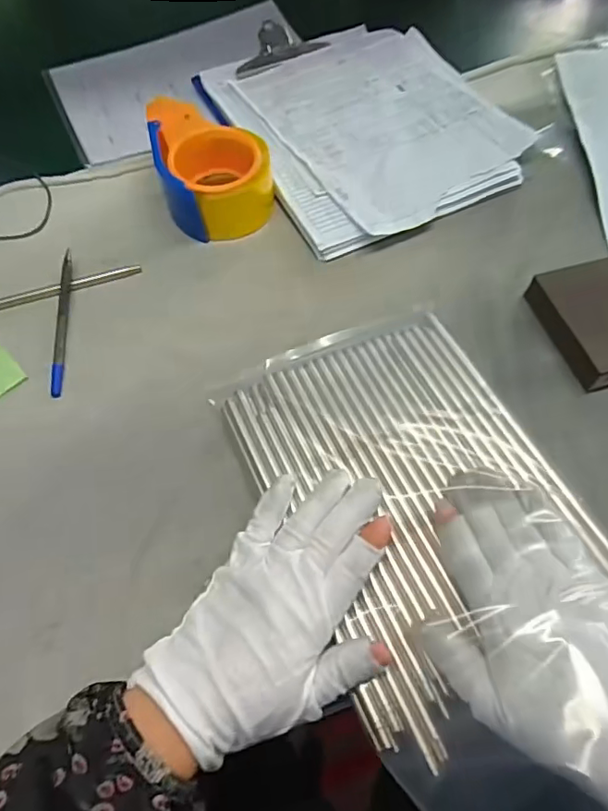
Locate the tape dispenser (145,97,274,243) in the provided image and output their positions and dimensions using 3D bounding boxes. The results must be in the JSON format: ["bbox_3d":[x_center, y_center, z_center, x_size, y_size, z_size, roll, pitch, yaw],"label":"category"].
[{"bbox_3d":[-0.082,-0.216,0.469,0.097,0.053,0.127,-13,62,-6],"label":"tape dispenser"}]

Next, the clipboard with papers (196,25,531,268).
[{"bbox_3d":[0.056,-0.300,0.535,0.244,0.017,0.328,-23,63,-11],"label":"clipboard with papers"}]

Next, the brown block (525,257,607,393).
[{"bbox_3d":[0.223,-0.064,0.391,0.069,0.024,0.097,-14,62,-6],"label":"brown block"}]

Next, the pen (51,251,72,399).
[{"bbox_3d":[-0.195,-0.072,0.420,0.009,0.005,0.141,-7,61,-3],"label":"pen"}]

